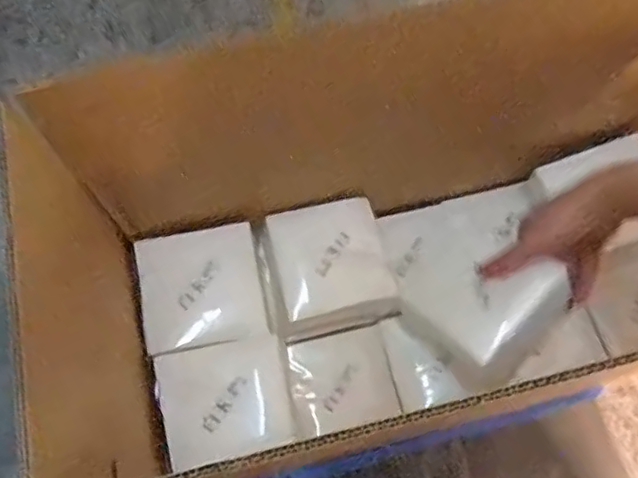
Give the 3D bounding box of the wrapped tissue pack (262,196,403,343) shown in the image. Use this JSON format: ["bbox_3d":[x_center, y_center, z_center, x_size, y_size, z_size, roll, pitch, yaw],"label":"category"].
[{"bbox_3d":[0.011,0.029,0.629,0.124,0.052,0.122,-16,71,-7],"label":"wrapped tissue pack"}]

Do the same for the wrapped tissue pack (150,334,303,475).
[{"bbox_3d":[-0.085,0.149,0.563,0.119,0.034,0.101,-13,71,-6],"label":"wrapped tissue pack"}]

